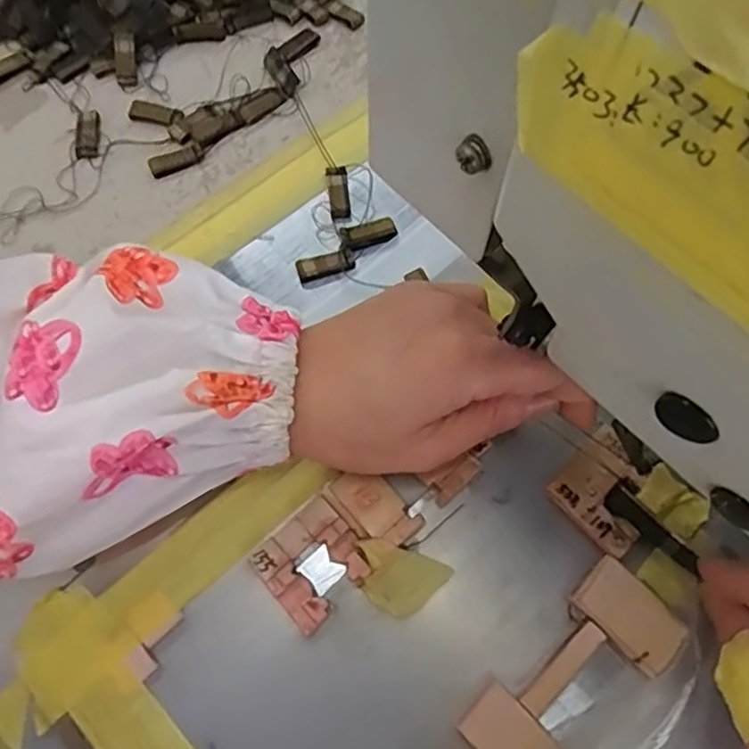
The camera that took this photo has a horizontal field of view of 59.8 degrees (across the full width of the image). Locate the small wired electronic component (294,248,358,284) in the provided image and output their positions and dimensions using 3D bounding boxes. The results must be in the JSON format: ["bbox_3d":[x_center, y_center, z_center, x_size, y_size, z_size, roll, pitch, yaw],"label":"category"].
[{"bbox_3d":[-0.022,-0.050,0.297,0.026,0.005,0.012,-17,70,-6],"label":"small wired electronic component"}]

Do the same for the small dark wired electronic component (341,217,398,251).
[{"bbox_3d":[-0.002,-0.065,0.301,0.024,0.004,0.012,-19,70,-6],"label":"small dark wired electronic component"}]

